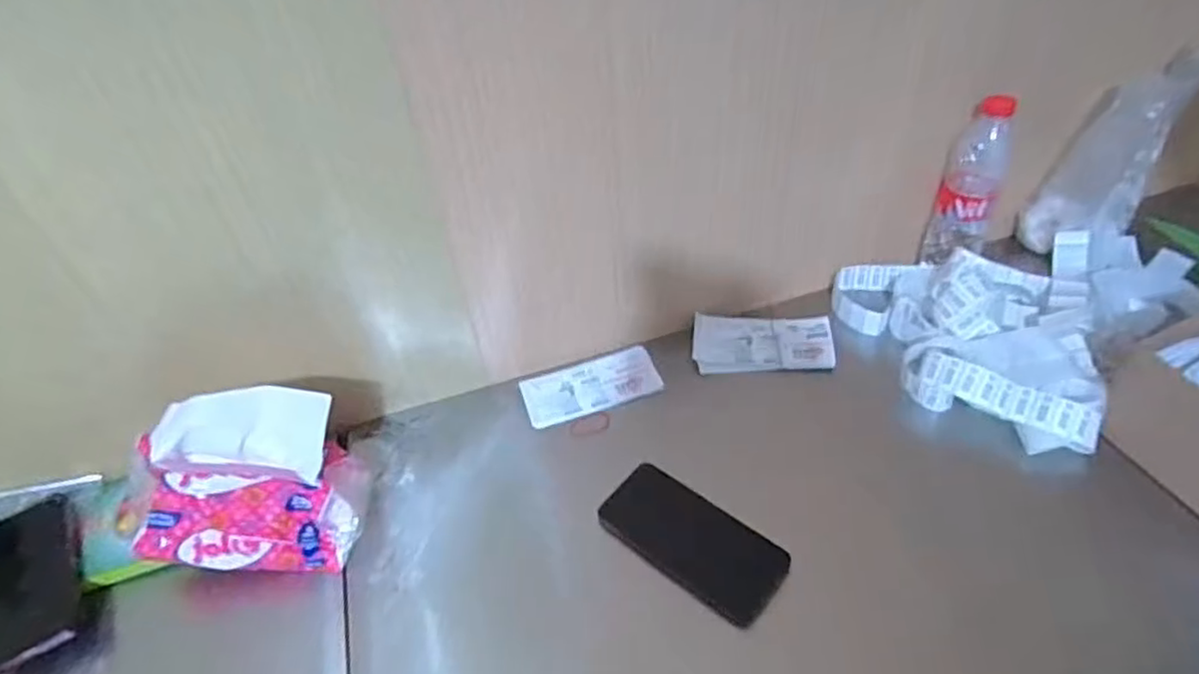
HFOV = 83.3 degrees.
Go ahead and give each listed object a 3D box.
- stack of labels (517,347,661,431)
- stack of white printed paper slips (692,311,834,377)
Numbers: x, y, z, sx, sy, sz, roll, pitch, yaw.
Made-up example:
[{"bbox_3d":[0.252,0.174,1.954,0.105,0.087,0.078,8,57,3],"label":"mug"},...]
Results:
[{"bbox_3d":[-0.010,0.053,0.765,0.153,0.010,0.079,-18,45,-11],"label":"stack of labels"},{"bbox_3d":[0.188,0.004,0.779,0.156,0.015,0.085,-3,44,5],"label":"stack of white printed paper slips"}]

